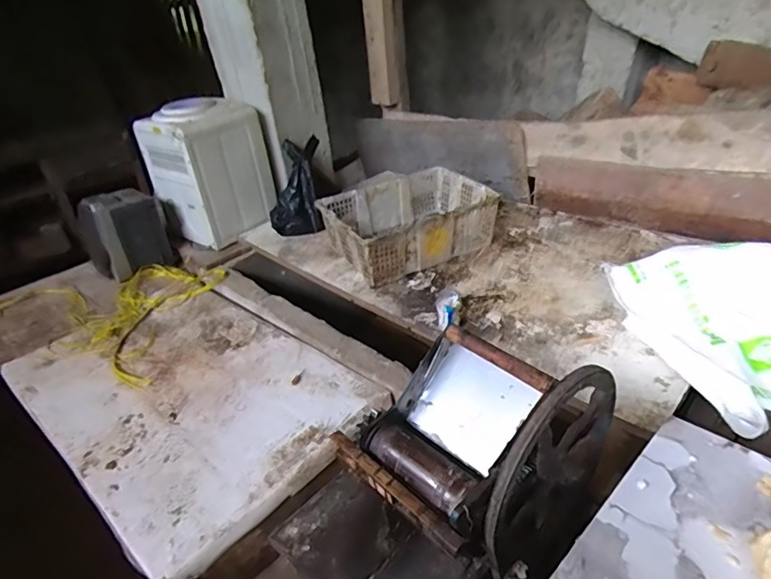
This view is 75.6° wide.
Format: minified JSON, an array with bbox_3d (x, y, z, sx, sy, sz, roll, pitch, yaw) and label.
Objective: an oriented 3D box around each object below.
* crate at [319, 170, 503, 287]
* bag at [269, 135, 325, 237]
[{"bbox_3d":[0.071,-0.214,1.548,0.470,0.159,0.325,-20,35,-20],"label":"crate"},{"bbox_3d":[-0.304,-0.352,1.707,0.173,0.335,0.103,2,-4,14],"label":"bag"}]

